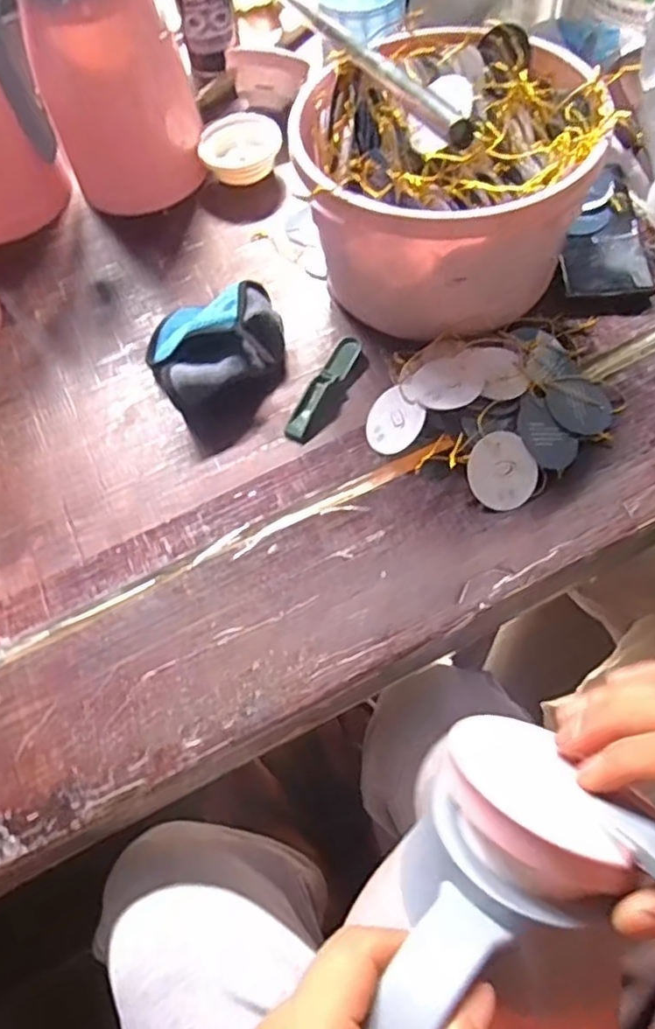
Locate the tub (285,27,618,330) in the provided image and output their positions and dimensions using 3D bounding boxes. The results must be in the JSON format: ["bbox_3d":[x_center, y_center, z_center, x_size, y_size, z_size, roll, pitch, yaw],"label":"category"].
[{"bbox_3d":[0.089,-0.246,0.520,0.213,0.144,0.198,-5,61,4],"label":"tub"}]

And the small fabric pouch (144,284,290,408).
[{"bbox_3d":[-0.089,-0.141,0.540,0.112,0.041,0.113,-23,61,-6],"label":"small fabric pouch"}]

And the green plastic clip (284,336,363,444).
[{"bbox_3d":[-0.003,-0.101,0.529,0.021,0.011,0.102,26,67,18],"label":"green plastic clip"}]

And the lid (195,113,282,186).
[{"bbox_3d":[-0.087,-0.367,0.672,0.081,0.018,0.079,-3,62,5],"label":"lid"}]

